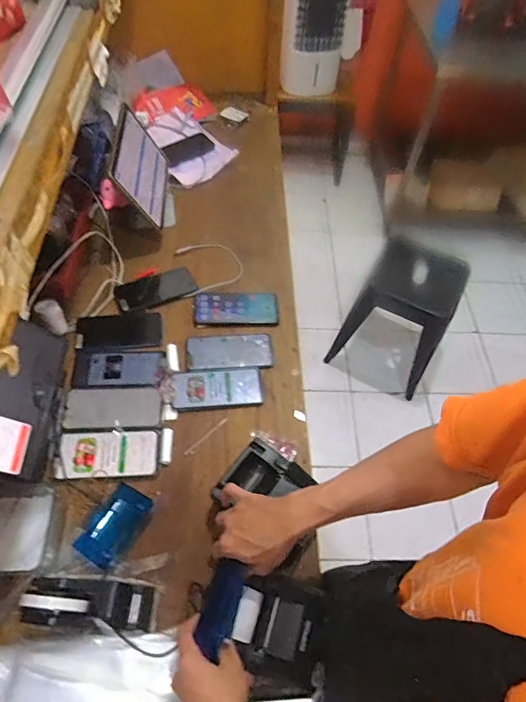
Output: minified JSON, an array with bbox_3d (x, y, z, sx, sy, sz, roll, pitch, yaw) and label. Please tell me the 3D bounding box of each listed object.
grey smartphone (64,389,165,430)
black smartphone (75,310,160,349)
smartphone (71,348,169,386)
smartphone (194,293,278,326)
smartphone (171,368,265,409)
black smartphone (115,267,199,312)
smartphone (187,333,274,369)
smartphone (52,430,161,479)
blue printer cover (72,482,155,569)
[{"bbox_3d":[-0.258,0.098,0.750,0.161,0.008,0.071,-2,58,-5],"label":"grey smartphone"},{"bbox_3d":[-0.277,-0.042,0.838,0.153,0.009,0.081,-5,58,-7],"label":"black smartphone"},{"bbox_3d":[-0.262,0.026,0.792,0.163,0.015,0.082,1,58,-3],"label":"smartphone"},{"bbox_3d":[-0.054,-0.088,0.883,0.168,0.012,0.085,-1,58,-4],"label":"smartphone"},{"bbox_3d":[-0.082,0.066,0.790,0.162,0.013,0.072,-4,58,-6],"label":"smartphone"},{"bbox_3d":[-0.222,-0.129,0.904,0.161,0.007,0.079,-17,60,-14],"label":"black smartphone"},{"bbox_3d":[-0.063,0.003,0.836,0.164,0.008,0.075,-4,58,-6],"label":"smartphone"},{"bbox_3d":[-0.255,0.167,0.709,0.157,0.009,0.075,-1,58,-4],"label":"smartphone"},{"bbox_3d":[-0.223,0.262,0.654,0.070,0.015,0.110,28,60,14],"label":"blue printer cover"}]

